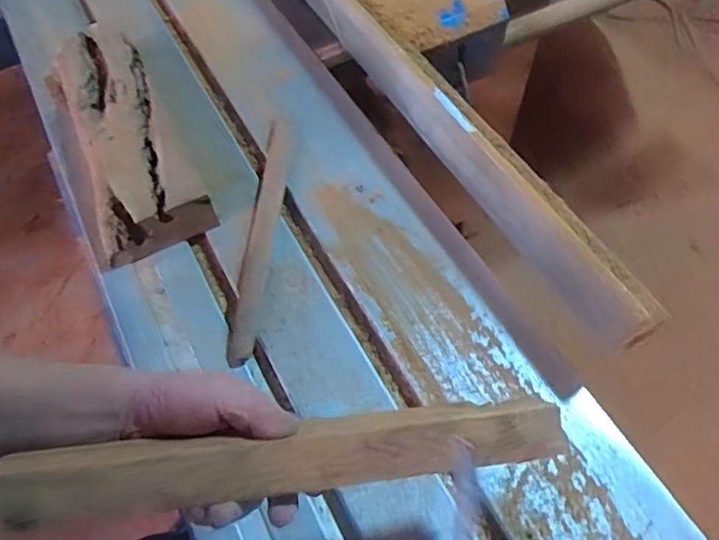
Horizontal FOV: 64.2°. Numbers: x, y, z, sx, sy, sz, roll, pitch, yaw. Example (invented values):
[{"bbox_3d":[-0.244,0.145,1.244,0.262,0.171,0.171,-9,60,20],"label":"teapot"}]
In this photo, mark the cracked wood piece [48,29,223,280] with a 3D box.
[{"bbox_3d":[-0.303,-0.170,0.705,0.135,0.059,0.361,-24,61,-13],"label":"cracked wood piece"}]

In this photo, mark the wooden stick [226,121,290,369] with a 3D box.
[{"bbox_3d":[-0.111,-0.044,0.651,0.032,0.012,0.315,4,58,4],"label":"wooden stick"}]

